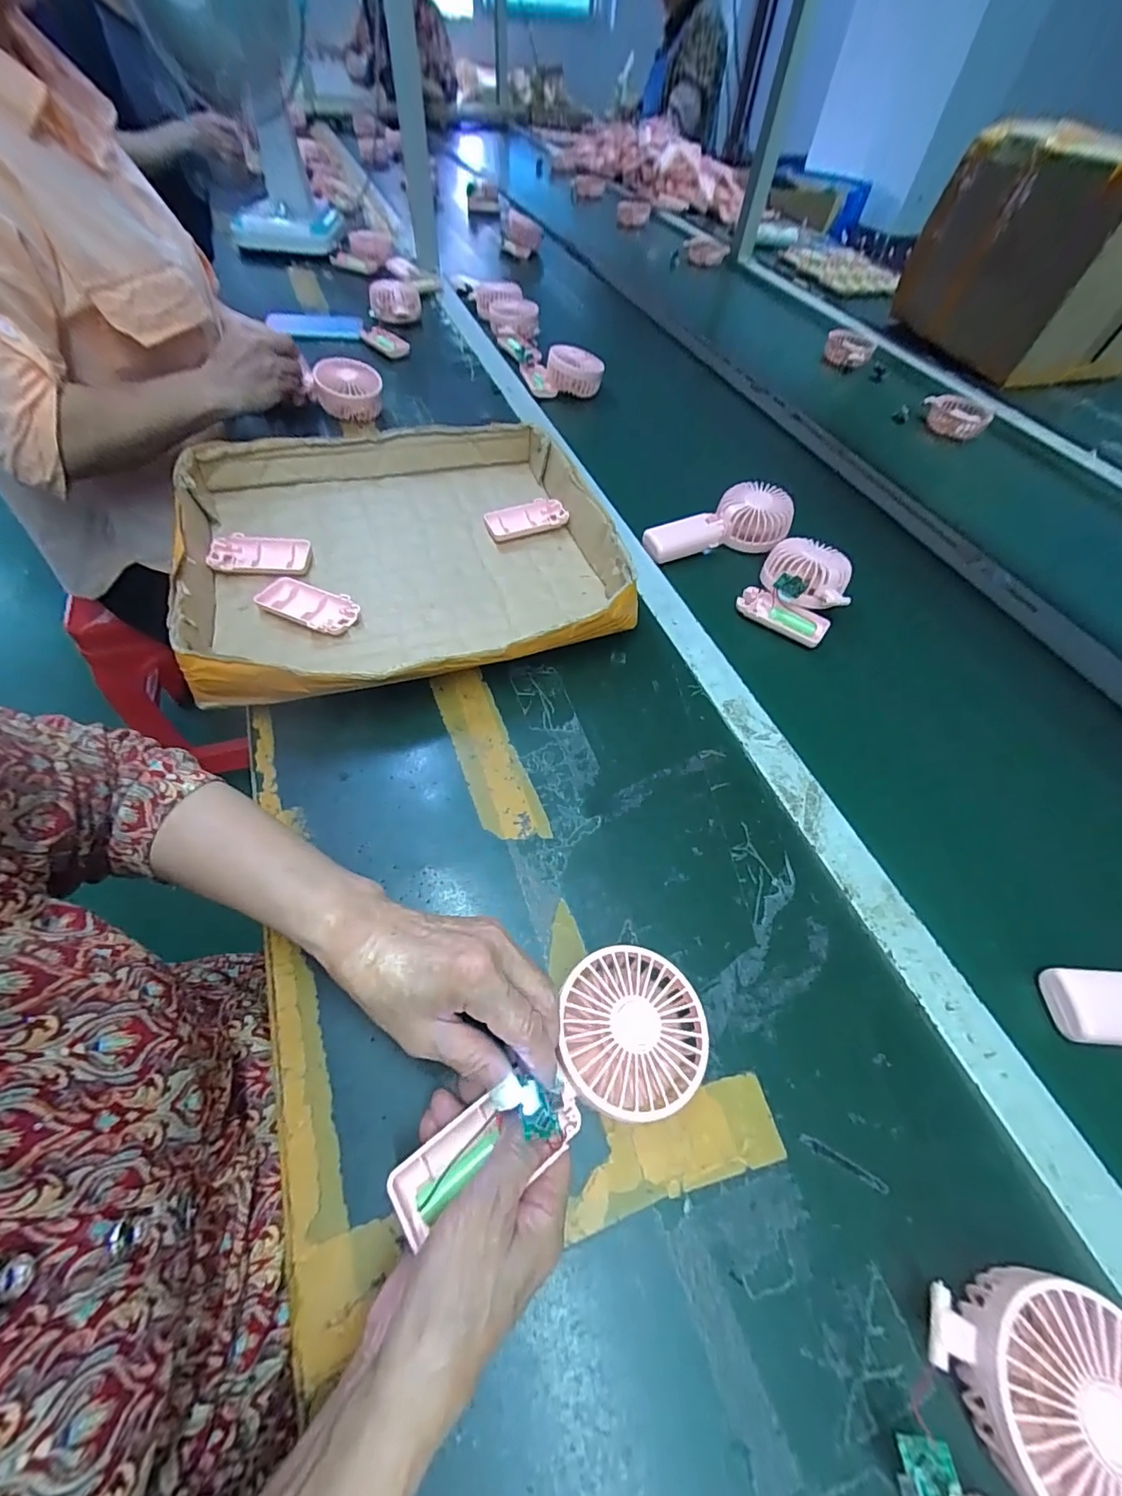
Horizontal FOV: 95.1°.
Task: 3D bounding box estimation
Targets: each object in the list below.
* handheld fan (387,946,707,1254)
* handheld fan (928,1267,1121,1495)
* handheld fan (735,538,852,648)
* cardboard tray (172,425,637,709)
[{"bbox_3d":[-0.001,0.175,0.270,0.181,0.029,0.079,-26,62,-19],"label":"handheld fan"},{"bbox_3d":[0.229,0.296,0.235,0.084,0.041,0.089,2,56,-3],"label":"handheld fan"},{"bbox_3d":[0.257,-0.170,0.555,0.094,0.064,0.103,33,60,16],"label":"handheld fan"},{"bbox_3d":[-0.160,-0.213,0.531,0.391,0.063,0.391,-15,59,-15],"label":"cardboard tray"}]

